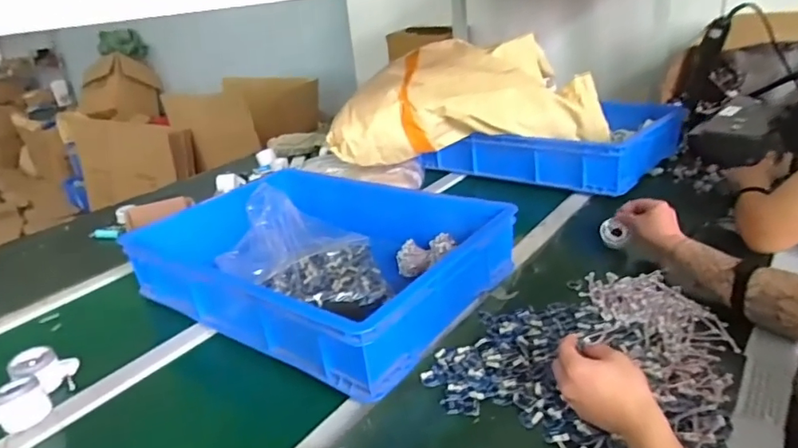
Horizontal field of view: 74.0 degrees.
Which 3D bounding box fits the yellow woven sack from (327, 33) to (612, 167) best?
[{"bbox_3d":[0.158,-0.314,1.348,0.660,0.230,0.263,-5,25,0],"label":"yellow woven sack"}]

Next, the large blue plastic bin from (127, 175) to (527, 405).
[{"bbox_3d":[-0.139,0.042,0.934,0.565,0.141,0.397,13,31,35],"label":"large blue plastic bin"}]

